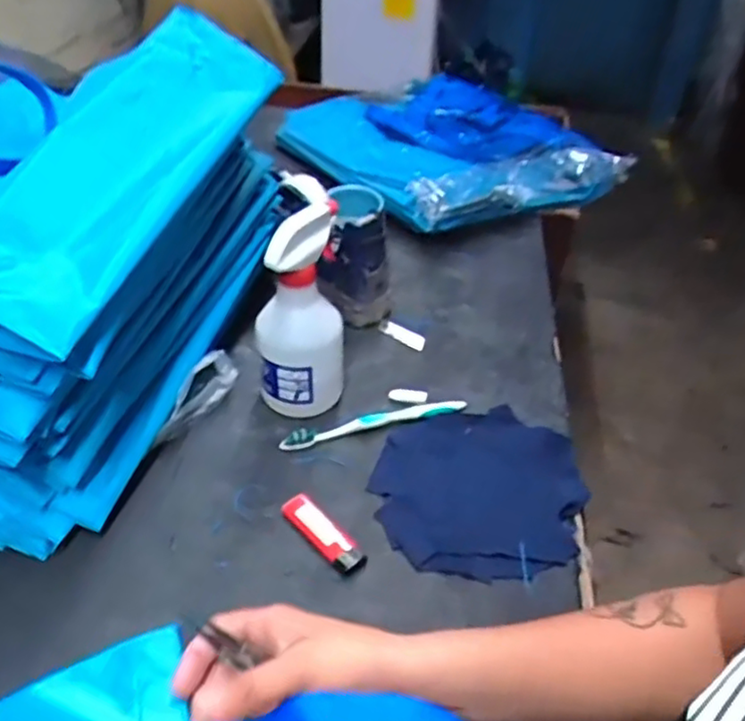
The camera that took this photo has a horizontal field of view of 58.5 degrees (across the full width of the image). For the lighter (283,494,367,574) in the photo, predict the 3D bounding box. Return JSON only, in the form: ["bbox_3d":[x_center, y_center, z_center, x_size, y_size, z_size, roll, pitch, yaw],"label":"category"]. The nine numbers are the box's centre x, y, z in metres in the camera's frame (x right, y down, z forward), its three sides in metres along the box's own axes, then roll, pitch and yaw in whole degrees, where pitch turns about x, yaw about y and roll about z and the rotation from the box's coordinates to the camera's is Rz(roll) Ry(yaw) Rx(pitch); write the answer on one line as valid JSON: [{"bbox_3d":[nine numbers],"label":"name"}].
[{"bbox_3d":[-0.040,0.134,0.524,0.024,0.012,0.080,-30,50,-33],"label":"lighter"}]

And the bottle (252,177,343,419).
[{"bbox_3d":[-0.063,-0.049,0.597,0.078,0.185,0.092,0,40,-4],"label":"bottle"}]

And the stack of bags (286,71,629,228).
[{"bbox_3d":[0.118,-0.325,1.011,0.390,0.078,0.359,-19,45,-24],"label":"stack of bags"}]

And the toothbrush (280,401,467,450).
[{"bbox_3d":[0.005,0.055,0.617,0.177,0.013,0.018,-12,42,-17],"label":"toothbrush"}]

